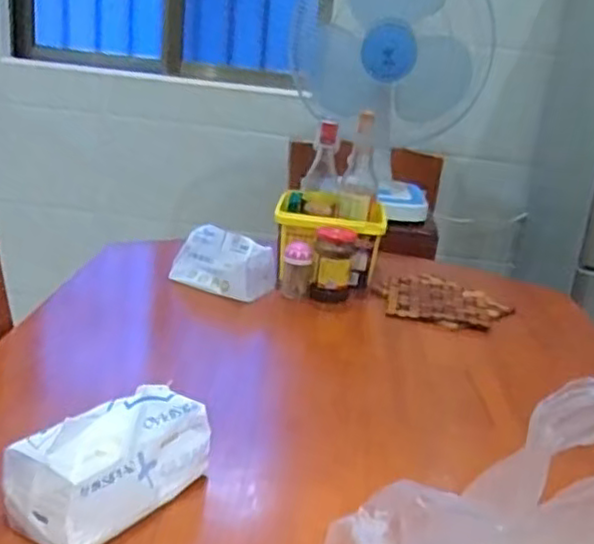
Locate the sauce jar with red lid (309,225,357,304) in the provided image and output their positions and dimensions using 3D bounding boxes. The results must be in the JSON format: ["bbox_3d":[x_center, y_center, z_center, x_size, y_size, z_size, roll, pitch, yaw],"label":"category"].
[{"bbox_3d":[0.060,-0.013,1.107,0.064,0.115,0.068,7,19,3],"label":"sauce jar with red lid"}]

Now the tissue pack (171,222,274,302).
[{"bbox_3d":[-0.113,-0.014,1.084,0.160,0.089,0.083,16,21,27],"label":"tissue pack"}]

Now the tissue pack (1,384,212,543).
[{"bbox_3d":[-0.157,0.156,0.574,0.080,0.084,0.158,18,22,31],"label":"tissue pack"}]

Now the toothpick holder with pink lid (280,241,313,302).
[{"bbox_3d":[0.001,-0.003,1.104,0.048,0.086,0.038,7,19,1],"label":"toothpick holder with pink lid"}]

